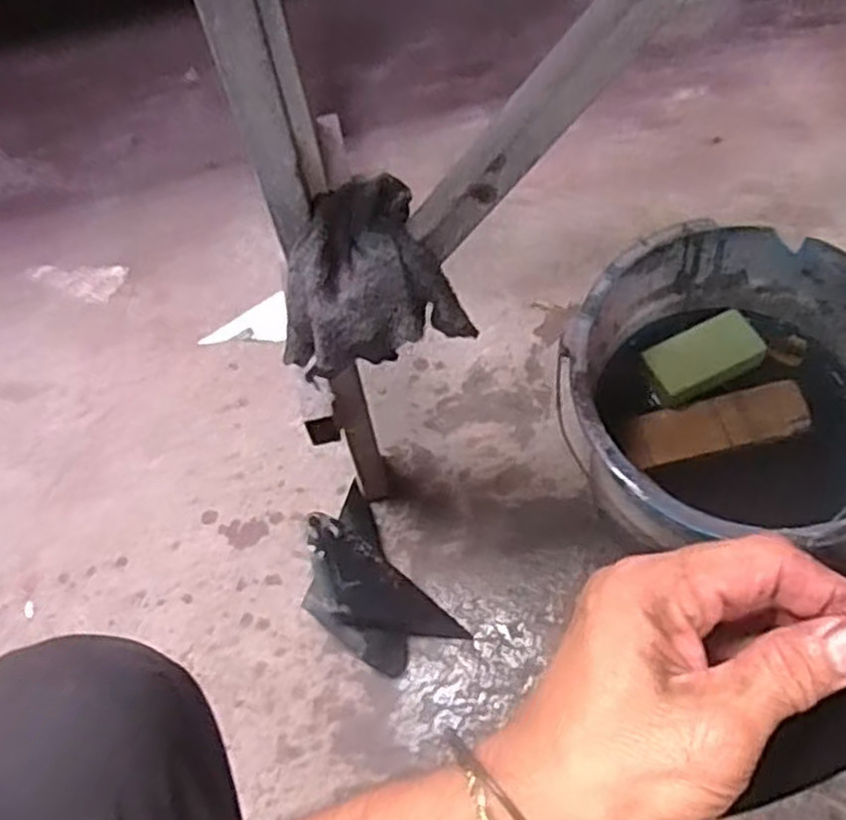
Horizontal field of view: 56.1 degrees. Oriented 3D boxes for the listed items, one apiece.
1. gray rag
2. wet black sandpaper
[{"bbox_3d":[-0.041,-0.073,0.506,0.112,0.099,0.093,-27,63,-7],"label":"gray rag"},{"bbox_3d":[-0.058,0.164,0.747,0.103,0.057,0.173,-35,64,-12],"label":"wet black sandpaper"}]

